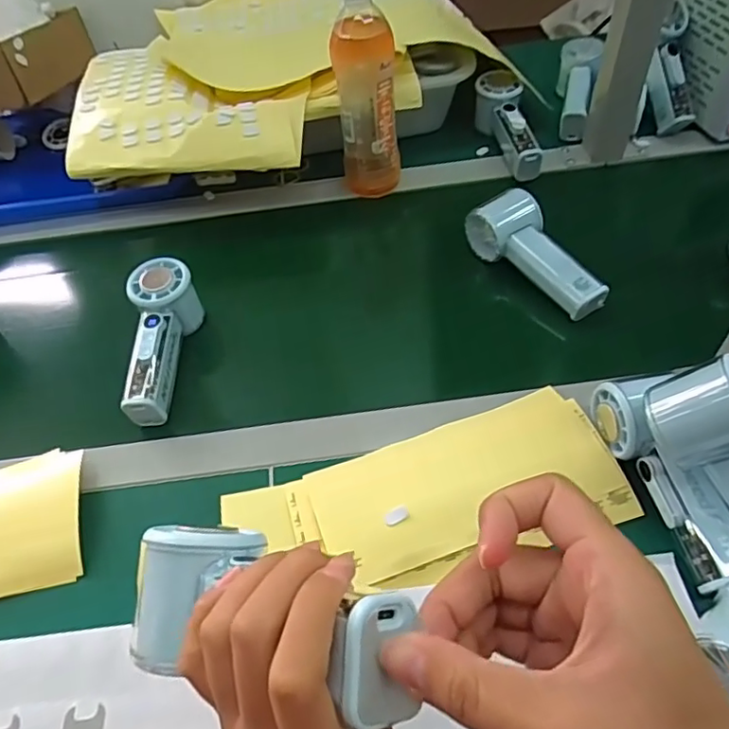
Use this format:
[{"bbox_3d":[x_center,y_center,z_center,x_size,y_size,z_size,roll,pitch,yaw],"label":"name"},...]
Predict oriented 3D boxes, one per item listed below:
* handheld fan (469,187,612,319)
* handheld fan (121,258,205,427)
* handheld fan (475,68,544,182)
[{"bbox_3d":[0.167,-0.109,0.559,0.057,0.043,0.151,-27,53,-15],"label":"handheld fan"},{"bbox_3d":[-0.187,-0.018,0.533,0.050,0.058,0.157,-3,63,4],"label":"handheld fan"},{"bbox_3d":[0.177,-0.279,0.694,0.045,0.056,0.150,-14,67,-5],"label":"handheld fan"}]

